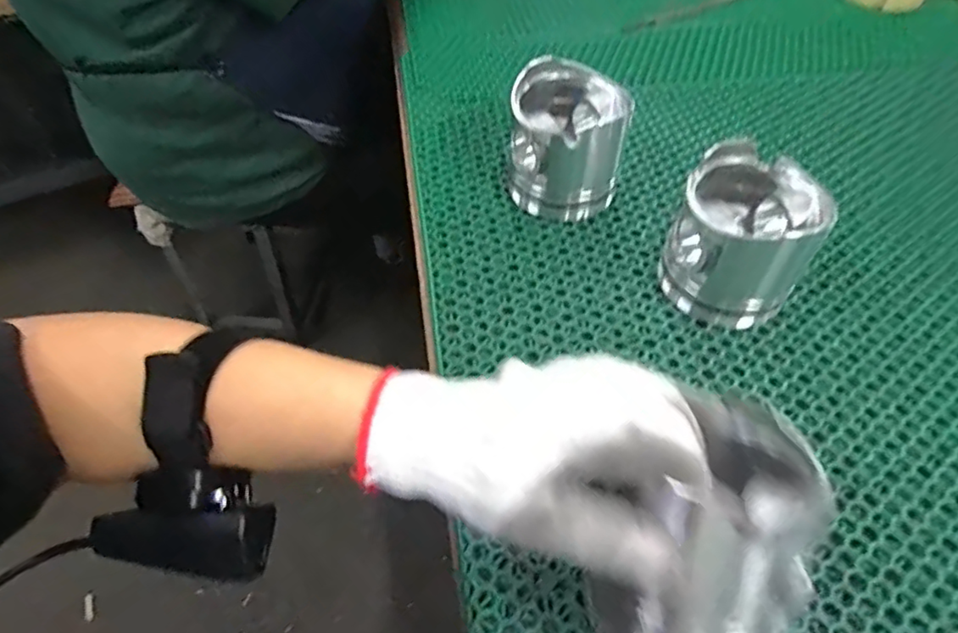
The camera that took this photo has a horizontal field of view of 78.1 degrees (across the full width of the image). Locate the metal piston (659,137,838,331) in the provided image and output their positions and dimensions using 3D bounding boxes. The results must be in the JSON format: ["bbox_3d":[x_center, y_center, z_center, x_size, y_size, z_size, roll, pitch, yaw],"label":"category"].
[{"bbox_3d":[0.182,-0.055,0.412,0.086,0.091,0.085,24,56,16],"label":"metal piston"}]

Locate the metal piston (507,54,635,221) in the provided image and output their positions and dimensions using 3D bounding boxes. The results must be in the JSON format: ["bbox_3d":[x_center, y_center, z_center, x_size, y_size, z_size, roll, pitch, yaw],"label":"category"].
[{"bbox_3d":[0.070,-0.141,0.479,0.087,0.091,0.085,6,53,4],"label":"metal piston"}]

